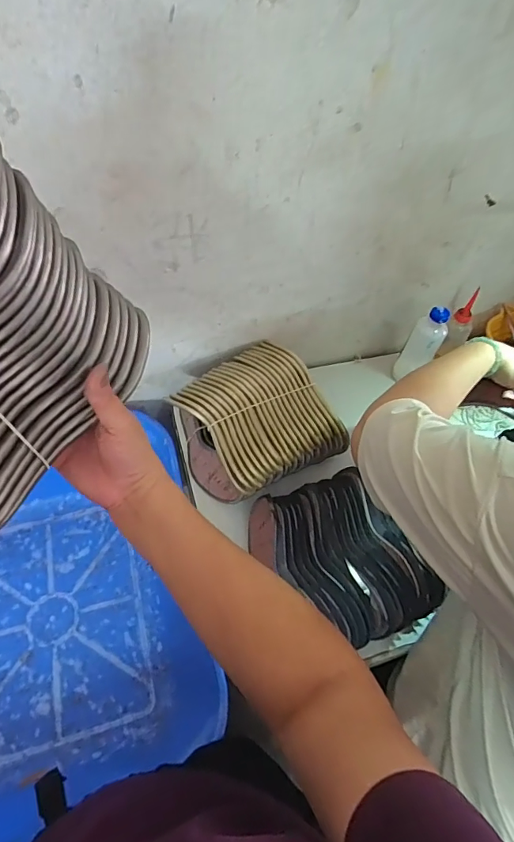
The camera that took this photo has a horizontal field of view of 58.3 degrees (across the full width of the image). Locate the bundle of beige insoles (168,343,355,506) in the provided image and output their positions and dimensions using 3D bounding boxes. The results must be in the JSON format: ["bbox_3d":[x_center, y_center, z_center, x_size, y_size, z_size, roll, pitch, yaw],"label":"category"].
[{"bbox_3d":[-0.006,0.002,0.760,0.233,0.111,0.227,-29,60,-24],"label":"bundle of beige insoles"}]

